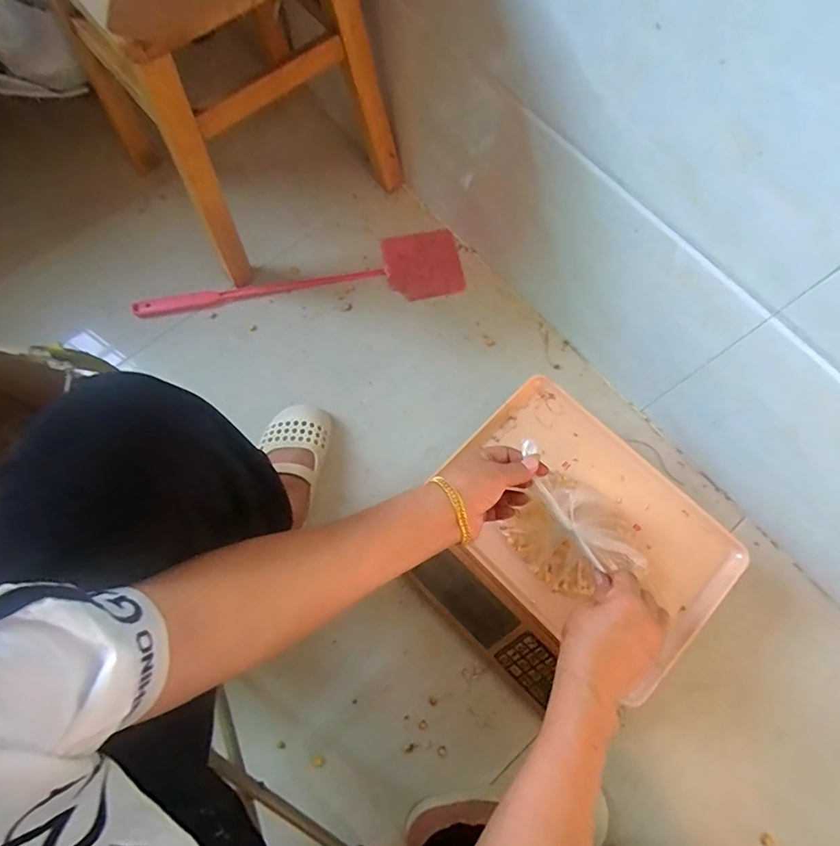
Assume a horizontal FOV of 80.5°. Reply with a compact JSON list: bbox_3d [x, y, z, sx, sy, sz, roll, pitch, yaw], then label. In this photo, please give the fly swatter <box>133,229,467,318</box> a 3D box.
[{"bbox_3d":[-0.192,-0.228,0.812,0.522,0.015,0.126,-11,74,-3],"label":"fly swatter"}]

